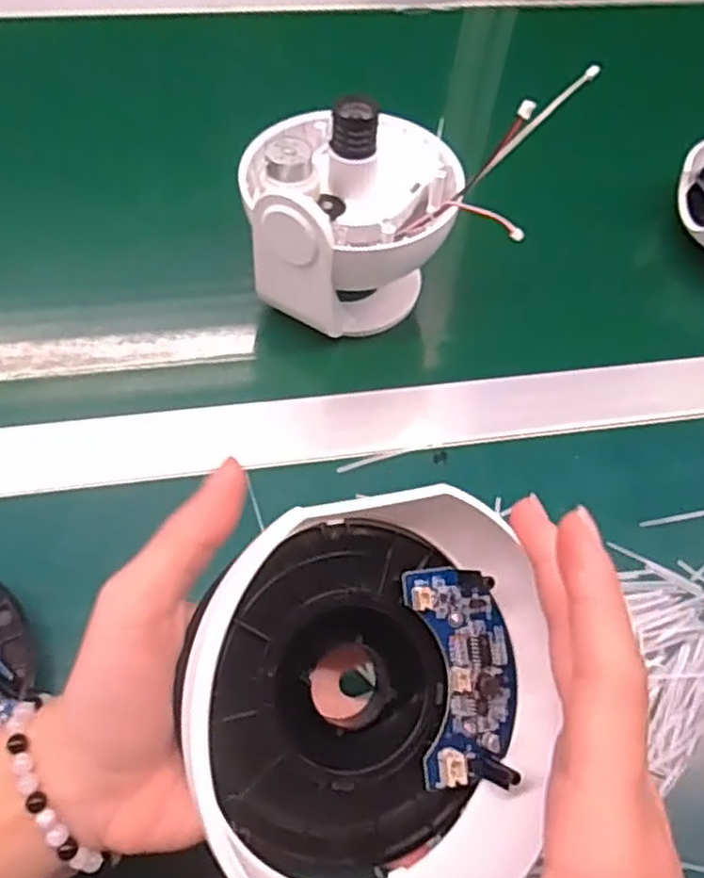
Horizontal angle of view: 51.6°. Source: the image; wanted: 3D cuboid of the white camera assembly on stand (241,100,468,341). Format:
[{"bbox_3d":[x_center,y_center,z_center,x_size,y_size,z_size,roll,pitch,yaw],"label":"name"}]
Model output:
[{"bbox_3d":[0.004,-0.124,0.400,0.100,0.110,0.115,14,57,5],"label":"white camera assembly on stand"}]

